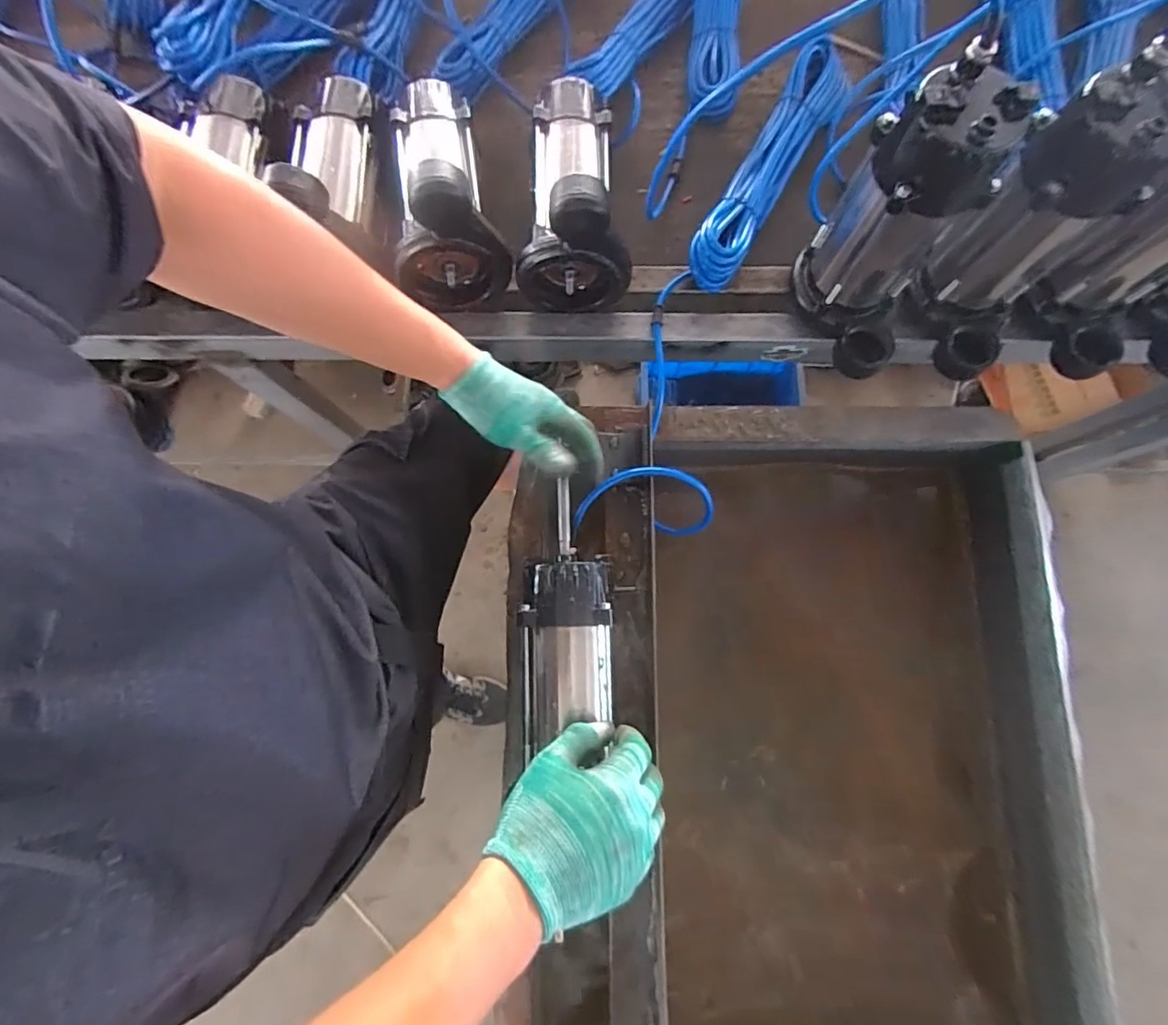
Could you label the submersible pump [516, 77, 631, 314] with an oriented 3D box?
[{"bbox_3d":[-0.023,-0.364,0.571,0.119,0.159,0.233,-7,79,-1],"label":"submersible pump"}]

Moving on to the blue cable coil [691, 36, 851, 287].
[{"bbox_3d":[0.225,-0.415,0.631,0.073,0.061,0.351,28,81,5],"label":"blue cable coil"}]

